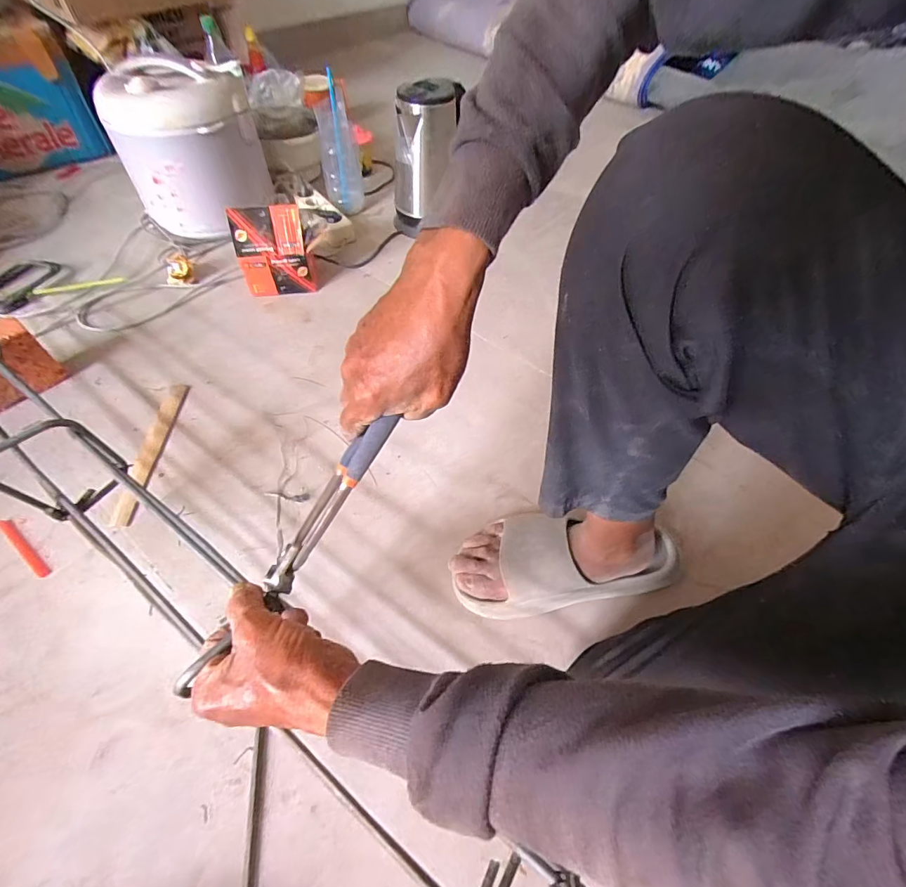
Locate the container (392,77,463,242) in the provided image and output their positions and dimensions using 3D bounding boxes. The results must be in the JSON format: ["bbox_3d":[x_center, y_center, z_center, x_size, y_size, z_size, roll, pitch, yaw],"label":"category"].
[{"bbox_3d":[-0.053,-0.590,0.903,0.116,0.270,0.108,2,54,-3],"label":"container"}]

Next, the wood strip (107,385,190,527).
[{"bbox_3d":[-0.433,0.006,0.614,0.025,0.010,0.237,1,54,-4],"label":"wood strip"}]

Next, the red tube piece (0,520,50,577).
[{"bbox_3d":[-0.524,0.128,0.520,0.102,0.010,0.011,34,59,18],"label":"red tube piece"}]

